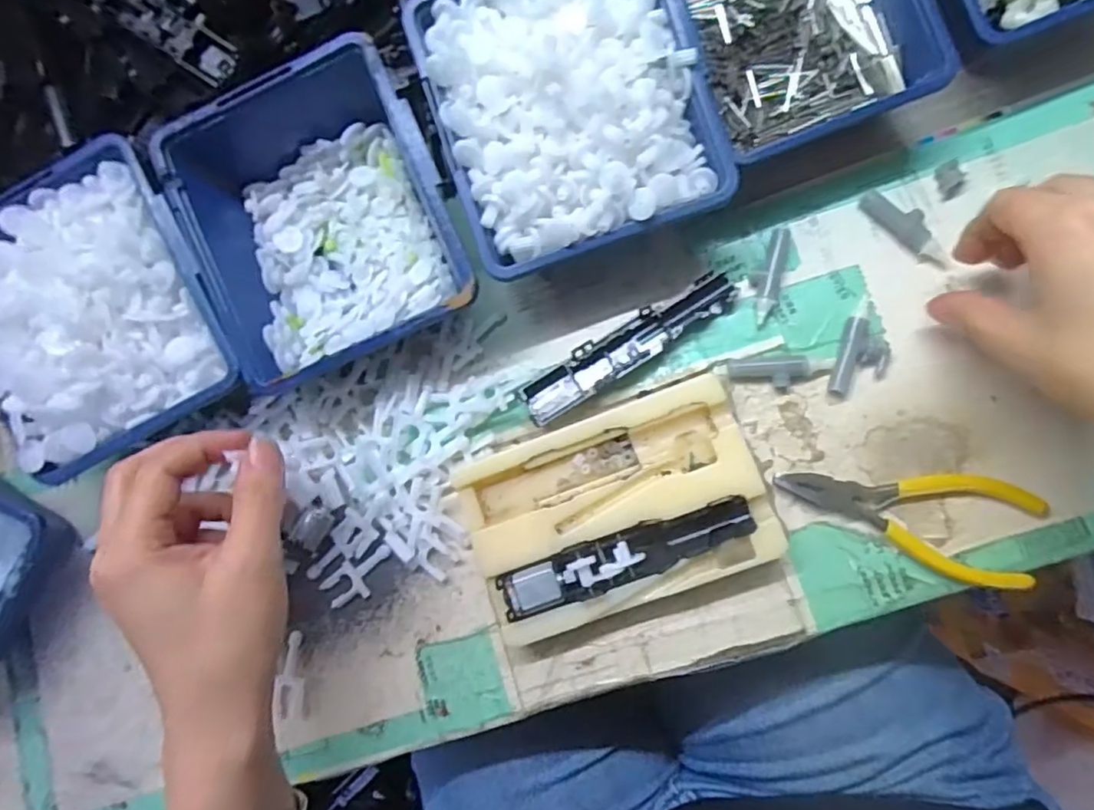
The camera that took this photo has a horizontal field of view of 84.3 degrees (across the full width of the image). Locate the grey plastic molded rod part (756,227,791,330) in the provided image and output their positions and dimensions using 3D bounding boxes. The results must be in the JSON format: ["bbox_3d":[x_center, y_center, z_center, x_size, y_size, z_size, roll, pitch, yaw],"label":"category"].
[{"bbox_3d":[0.114,-0.065,0.303,0.011,0.009,0.052,14,85,10],"label":"grey plastic molded rod part"}]

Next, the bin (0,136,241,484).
[{"bbox_3d":[-0.230,-0.047,0.311,0.123,0.049,0.141,-28,80,4],"label":"bin"}]

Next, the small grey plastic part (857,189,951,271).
[{"bbox_3d":[0.179,-0.088,0.298,0.016,0.008,0.053,-39,79,1],"label":"small grey plastic part"}]

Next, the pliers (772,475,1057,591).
[{"bbox_3d":[0.169,0.045,0.281,0.113,0.008,0.048,24,86,10],"label":"pliers"}]

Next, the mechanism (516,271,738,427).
[{"bbox_3d":[0.041,-0.030,0.306,0.119,0.014,0.023,-34,79,2],"label":"mechanism"}]

